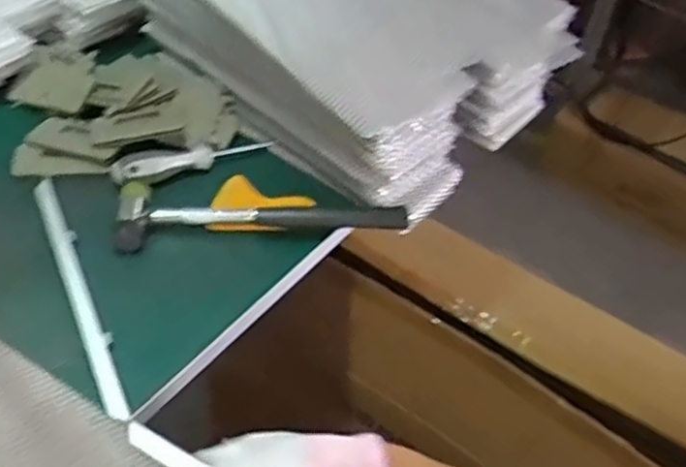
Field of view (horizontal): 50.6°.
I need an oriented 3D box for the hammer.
[{"bbox_3d":[-0.069,-0.022,0.631,0.243,0.023,0.061,-4,47,-10],"label":"hammer"}]

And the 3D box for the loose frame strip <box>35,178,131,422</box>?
[{"bbox_3d":[-0.202,0.041,0.556,0.017,0.009,0.240,-18,51,-21],"label":"loose frame strip"}]

